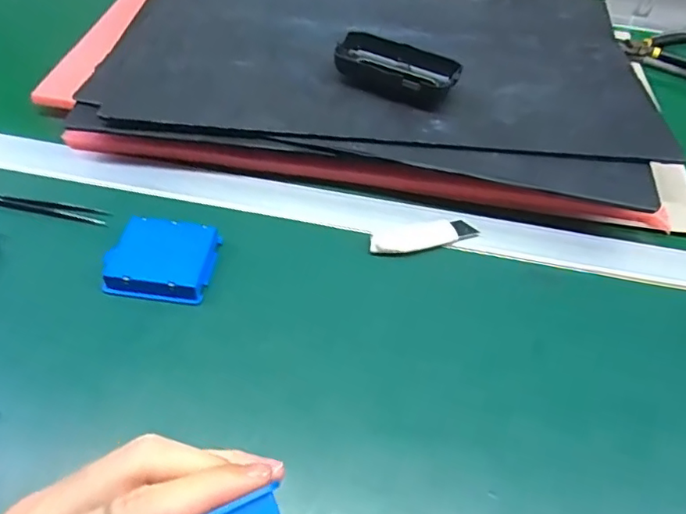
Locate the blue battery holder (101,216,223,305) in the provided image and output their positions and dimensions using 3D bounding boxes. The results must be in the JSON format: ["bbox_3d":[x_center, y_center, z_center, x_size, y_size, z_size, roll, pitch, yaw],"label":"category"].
[{"bbox_3d":[-0.131,0.002,0.382,0.071,0.022,0.062,7,49,1],"label":"blue battery holder"}]

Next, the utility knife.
[{"bbox_3d":[0.064,-0.017,0.413,0.087,0.004,0.022,-13,54,-15],"label":"utility knife"}]

